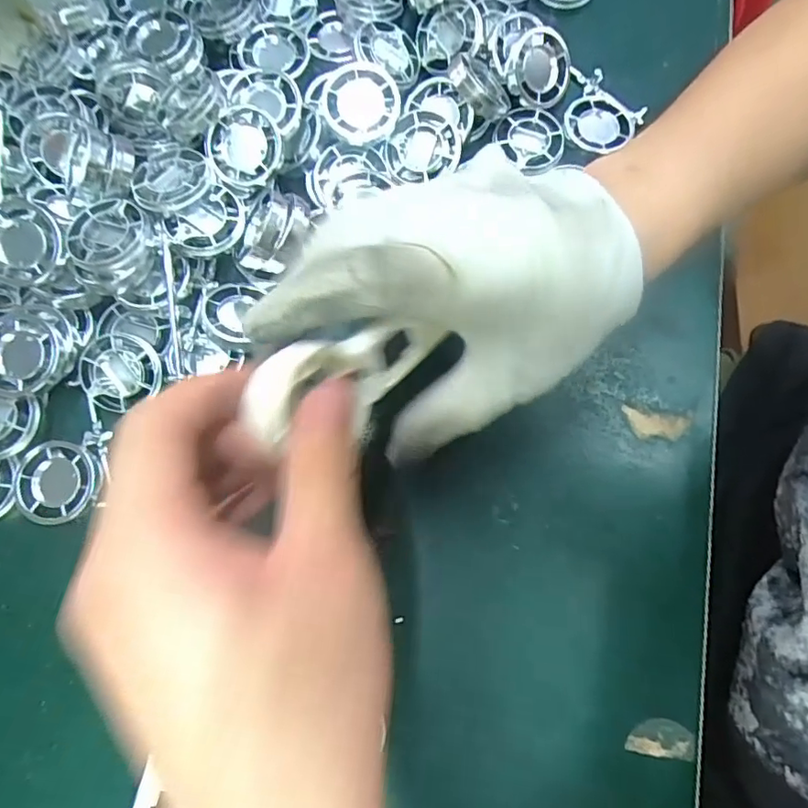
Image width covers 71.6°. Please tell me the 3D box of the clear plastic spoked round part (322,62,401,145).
[{"bbox_3d":[-0.022,-0.152,0.284,0.037,0.008,0.036,9,96,-9],"label":"clear plastic spoked round part"}]

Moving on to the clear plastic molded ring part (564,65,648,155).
[{"bbox_3d":[0.111,-0.162,0.316,0.045,0.012,0.049,0,79,-1],"label":"clear plastic molded ring part"}]

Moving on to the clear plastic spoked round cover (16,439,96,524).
[{"bbox_3d":[-0.166,0.037,0.265,0.037,0.009,0.037,0,79,-1],"label":"clear plastic spoked round cover"}]

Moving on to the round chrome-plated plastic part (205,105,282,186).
[{"bbox_3d":[-0.081,-0.131,0.285,0.036,0.009,0.035,-11,105,-8],"label":"round chrome-plated plastic part"}]

